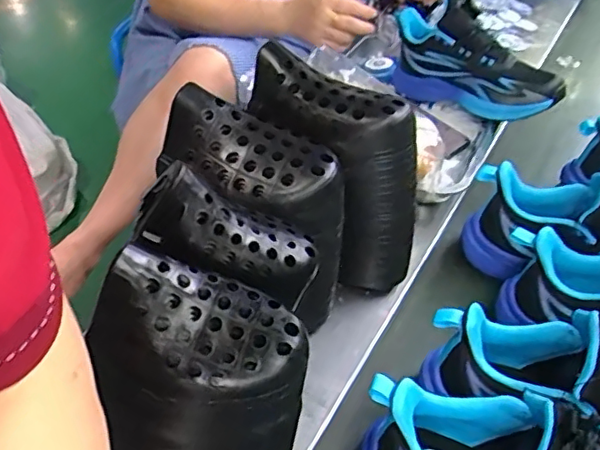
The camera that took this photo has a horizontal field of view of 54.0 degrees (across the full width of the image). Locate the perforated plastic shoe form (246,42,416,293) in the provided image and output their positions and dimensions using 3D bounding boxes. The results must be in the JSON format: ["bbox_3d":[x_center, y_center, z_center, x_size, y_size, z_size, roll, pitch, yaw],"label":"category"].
[{"bbox_3d":[0.025,-0.041,0.566,0.181,0.197,0.067,26,48,21],"label":"perforated plastic shoe form"}]

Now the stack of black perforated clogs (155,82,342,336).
[{"bbox_3d":[-0.040,-0.010,0.526,0.159,0.174,0.078,30,49,24],"label":"stack of black perforated clogs"}]

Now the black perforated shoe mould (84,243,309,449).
[{"bbox_3d":[-0.063,0.120,0.391,0.126,0.188,0.092,4,44,-1],"label":"black perforated shoe mould"}]

